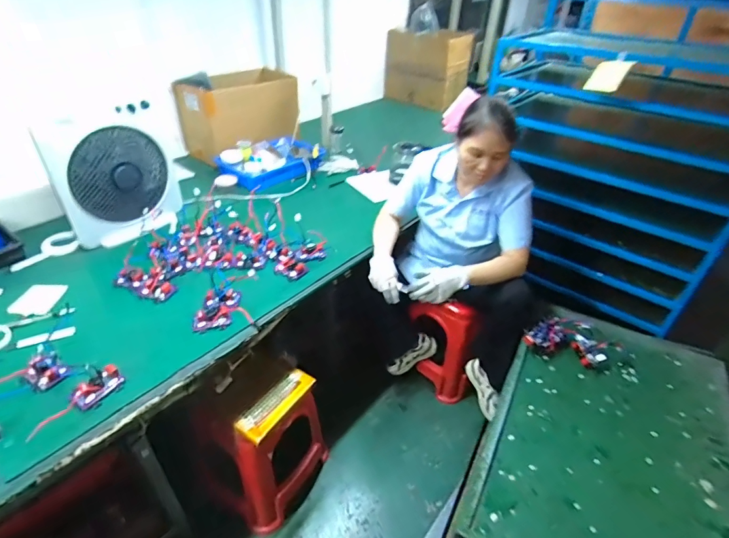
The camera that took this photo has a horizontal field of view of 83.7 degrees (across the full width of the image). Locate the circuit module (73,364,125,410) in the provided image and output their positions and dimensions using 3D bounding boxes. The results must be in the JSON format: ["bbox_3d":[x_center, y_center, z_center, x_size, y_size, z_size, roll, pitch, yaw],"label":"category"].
[{"bbox_3d":[-0.594,0.256,0.902,0.065,0.042,0.097,22,41,23],"label":"circuit module"}]

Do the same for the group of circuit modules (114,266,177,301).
[{"bbox_3d":[-0.637,0.039,1.192,0.193,0.035,0.095,18,39,18],"label":"group of circuit modules"}]

